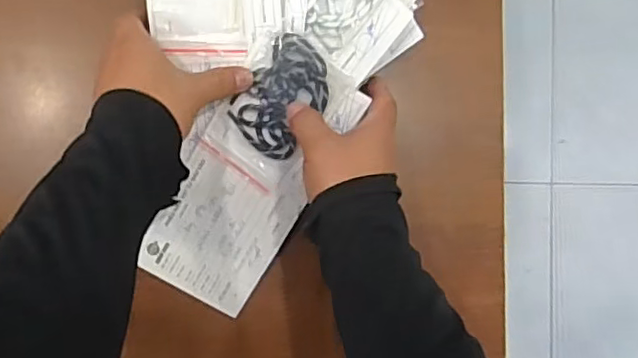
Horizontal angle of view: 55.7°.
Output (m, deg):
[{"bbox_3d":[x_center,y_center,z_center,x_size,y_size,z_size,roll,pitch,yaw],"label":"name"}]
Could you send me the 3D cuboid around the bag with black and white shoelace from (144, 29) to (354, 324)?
[{"bbox_3d":[-0.056,-0.004,0.475,0.097,0.011,0.217,25,101,-5],"label":"bag with black and white shoelace"}]

